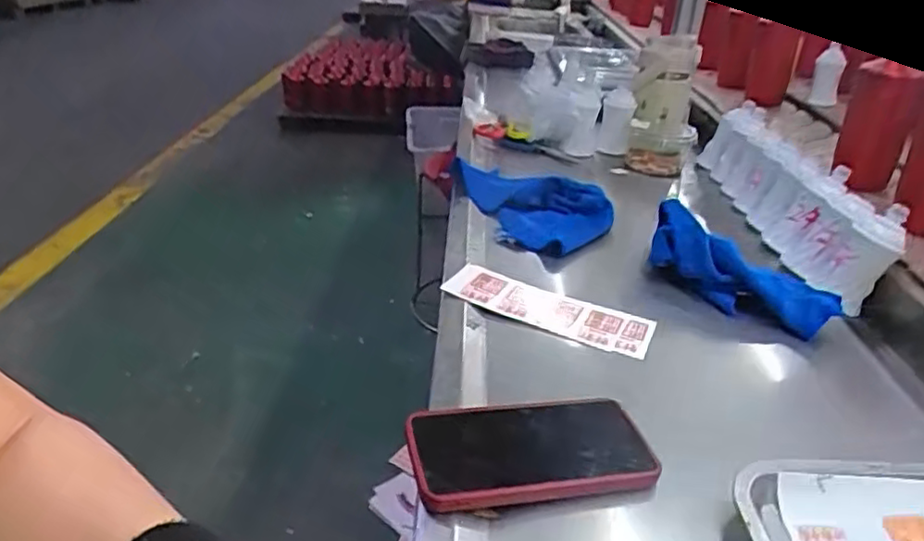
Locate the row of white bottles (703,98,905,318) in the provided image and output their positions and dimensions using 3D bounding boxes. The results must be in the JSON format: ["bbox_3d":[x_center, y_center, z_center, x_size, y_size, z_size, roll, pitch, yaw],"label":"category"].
[{"bbox_3d":[0.439,-0.109,0.908,0.084,0.110,0.482,6,29,2],"label":"row of white bottles"}]

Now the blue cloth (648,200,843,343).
[{"bbox_3d":[0.293,-0.004,0.717,0.221,0.060,0.080,26,37,37],"label":"blue cloth"}]

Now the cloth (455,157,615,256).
[{"bbox_3d":[0.092,-0.090,0.867,0.148,0.046,0.234,-10,31,-21],"label":"cloth"}]

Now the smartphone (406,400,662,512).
[{"bbox_3d":[0.048,0.124,0.459,0.165,0.016,0.082,-5,29,-12],"label":"smartphone"}]

